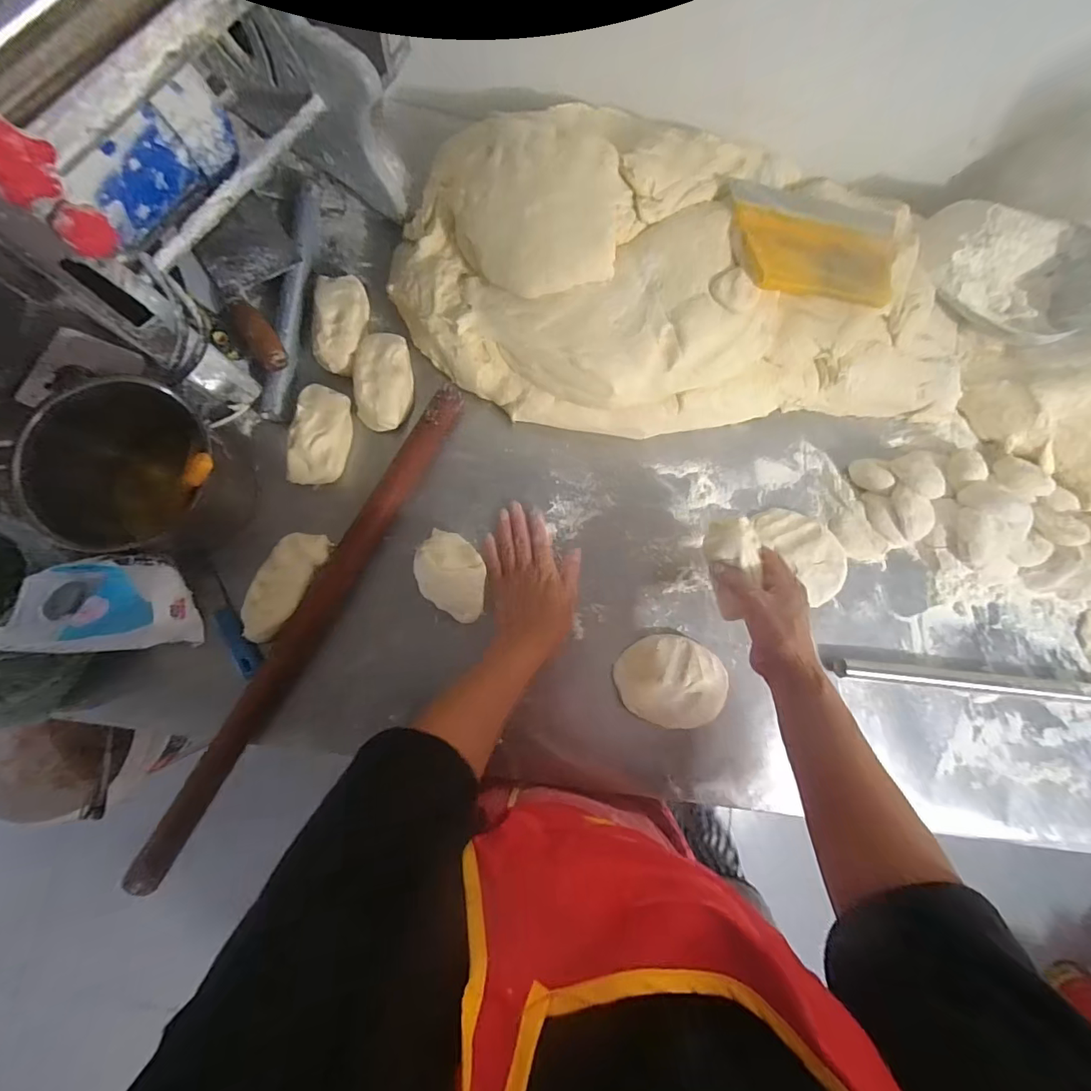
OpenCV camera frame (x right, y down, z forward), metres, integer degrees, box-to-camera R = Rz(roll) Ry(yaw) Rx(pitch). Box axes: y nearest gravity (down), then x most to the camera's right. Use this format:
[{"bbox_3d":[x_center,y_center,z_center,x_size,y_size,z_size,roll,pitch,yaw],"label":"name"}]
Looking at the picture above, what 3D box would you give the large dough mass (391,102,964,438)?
[{"bbox_3d":[0.154,-0.305,0.527,0.642,0.114,0.337,-2,83,-5],"label":"large dough mass"}]

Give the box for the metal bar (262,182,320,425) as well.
[{"bbox_3d":[-0.288,-0.280,0.543,0.027,0.027,0.280,6,82,-4],"label":"metal bar"}]

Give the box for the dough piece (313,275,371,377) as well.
[{"bbox_3d":[-0.229,-0.250,0.530,0.049,0.032,0.118,0,82,-5],"label":"dough piece"}]

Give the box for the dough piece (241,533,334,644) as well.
[{"bbox_3d":[-0.271,0.041,0.489,0.046,0.030,0.121,27,81,-1],"label":"dough piece"}]

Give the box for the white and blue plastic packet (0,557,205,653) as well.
[{"bbox_3d":[-0.391,0.053,0.426,0.094,0.114,0.084,-4,83,-5],"label":"white and blue plastic packet"}]

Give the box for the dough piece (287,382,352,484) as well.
[{"bbox_3d":[-0.246,-0.119,0.520,0.050,0.030,0.107,7,82,-4],"label":"dough piece"}]

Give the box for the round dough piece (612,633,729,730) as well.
[{"bbox_3d":[0.141,0.150,0.524,0.120,0.027,0.095,7,82,-4],"label":"round dough piece"}]

